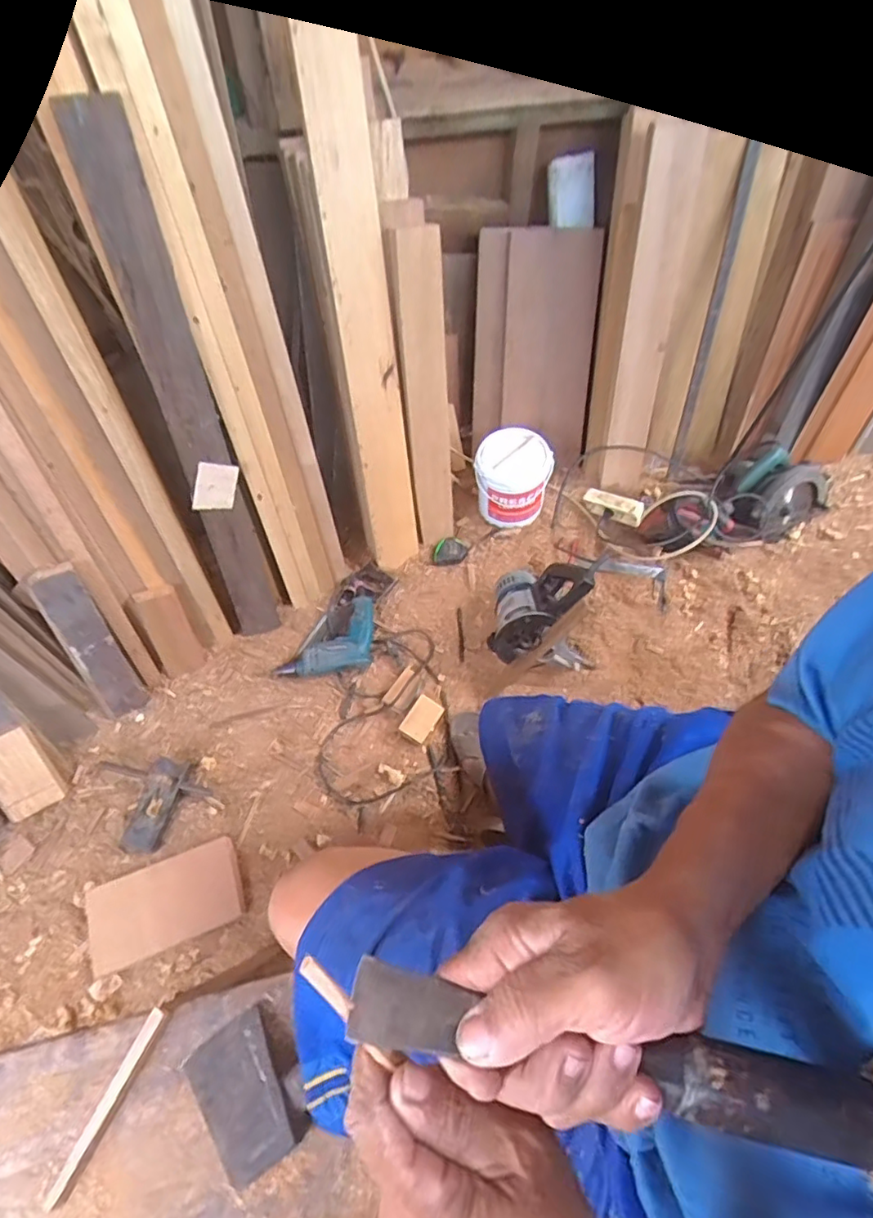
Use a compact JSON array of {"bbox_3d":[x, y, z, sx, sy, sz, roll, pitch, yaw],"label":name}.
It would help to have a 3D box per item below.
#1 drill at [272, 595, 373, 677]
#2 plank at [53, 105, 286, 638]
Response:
[{"bbox_3d":[-0.219,0.093,1.326,0.258,0.086,0.137,-40,69,-21],"label":"drill"},{"bbox_3d":[-0.417,-0.298,1.046,0.093,0.915,0.030,-19,47,-18],"label":"plank"}]

